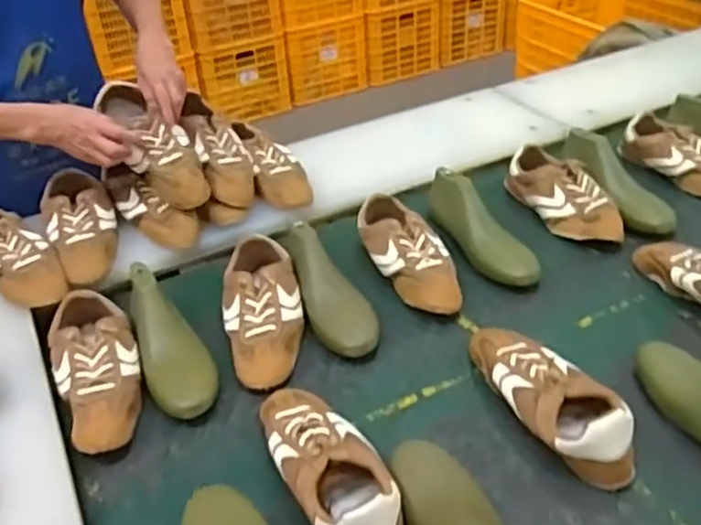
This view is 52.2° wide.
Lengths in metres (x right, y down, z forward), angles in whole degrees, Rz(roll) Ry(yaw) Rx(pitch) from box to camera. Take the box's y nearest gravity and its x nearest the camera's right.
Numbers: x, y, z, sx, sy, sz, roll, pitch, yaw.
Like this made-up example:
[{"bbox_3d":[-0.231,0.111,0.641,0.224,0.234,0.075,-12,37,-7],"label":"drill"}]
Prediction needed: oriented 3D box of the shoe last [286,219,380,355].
[{"bbox_3d":[-0.046,0.029,1.047,0.079,0.070,0.269,-20,53,-17],"label":"shoe last"}]

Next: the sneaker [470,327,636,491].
[{"bbox_3d":[0.236,0.148,0.855,0.107,0.070,0.265,-22,40,-18],"label":"sneaker"}]

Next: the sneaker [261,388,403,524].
[{"bbox_3d":[-0.030,0.216,0.793,0.105,0.069,0.266,-22,40,-18],"label":"sneaker"}]

